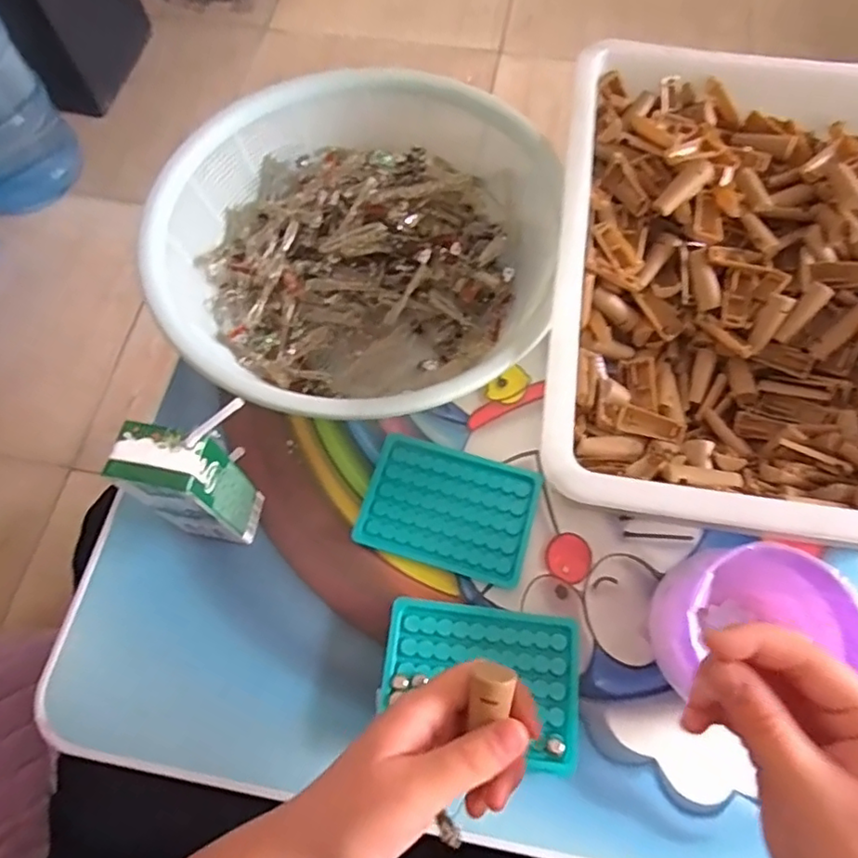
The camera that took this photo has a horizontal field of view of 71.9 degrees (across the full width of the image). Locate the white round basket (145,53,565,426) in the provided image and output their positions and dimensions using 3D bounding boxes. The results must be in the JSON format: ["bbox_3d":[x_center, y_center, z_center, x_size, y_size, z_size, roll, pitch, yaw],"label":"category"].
[{"bbox_3d":[-0.057,-0.162,0.503,0.307,0.114,0.283,0,68,1],"label":"white round basket"}]

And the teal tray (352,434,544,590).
[{"bbox_3d":[0.016,0.060,0.463,0.129,0.007,0.096,15,69,7],"label":"teal tray"}]

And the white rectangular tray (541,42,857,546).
[{"bbox_3d":[0.256,-0.110,0.462,0.320,0.104,0.408,7,68,4],"label":"white rectangular tray"}]

